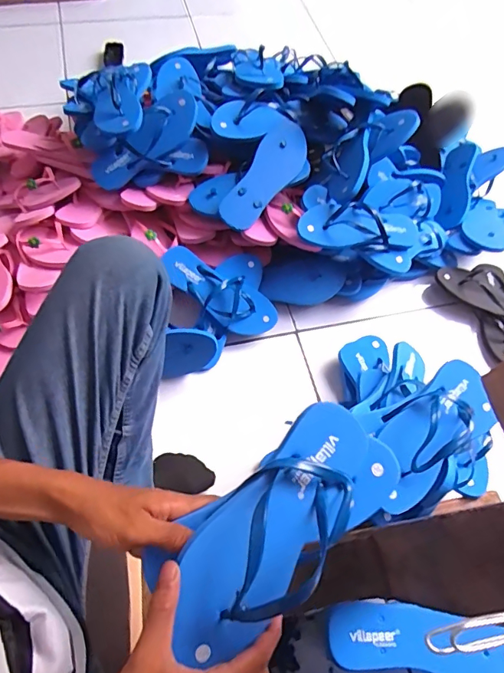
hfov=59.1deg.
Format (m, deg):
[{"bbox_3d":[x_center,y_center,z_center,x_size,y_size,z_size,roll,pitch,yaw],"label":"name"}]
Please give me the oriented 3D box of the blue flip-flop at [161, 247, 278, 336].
[{"bbox_3d":[-0.061,-0.087,0.853,0.247,0.048,0.099,33,62,-8],"label":"blue flip-flop"}]

